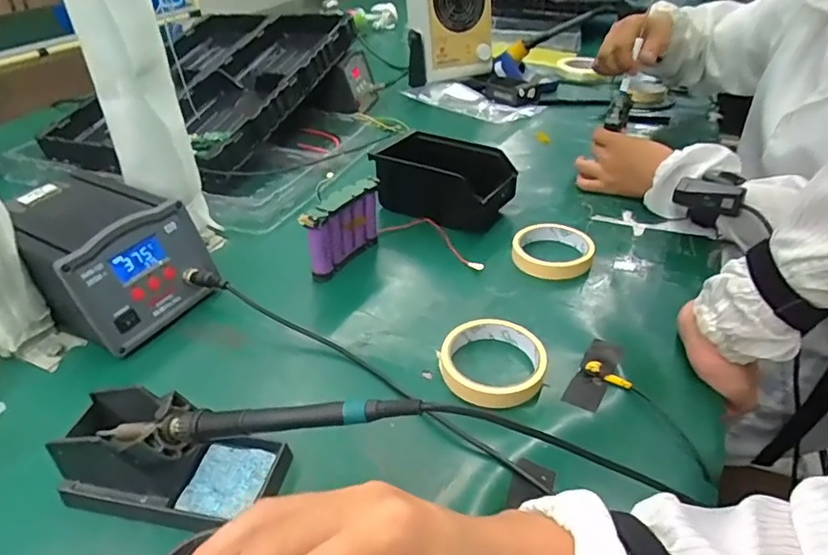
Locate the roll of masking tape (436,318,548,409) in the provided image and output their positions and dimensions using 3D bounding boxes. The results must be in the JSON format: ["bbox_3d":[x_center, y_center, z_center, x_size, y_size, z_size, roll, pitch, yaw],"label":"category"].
[{"bbox_3d":[0.069,0.074,0.475,0.086,0.025,0.087,0,36,0],"label":"roll of masking tape"}]

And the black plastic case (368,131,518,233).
[{"bbox_3d":[0.036,-0.133,0.717,0.171,0.068,0.107,22,41,28],"label":"black plastic case"}]

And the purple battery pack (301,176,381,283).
[{"bbox_3d":[-0.078,-0.056,0.611,0.020,0.081,0.115,20,40,25],"label":"purple battery pack"}]

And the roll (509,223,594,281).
[{"bbox_3d":[0.160,-0.033,0.626,0.090,0.022,0.093,0,36,0],"label":"roll"}]

